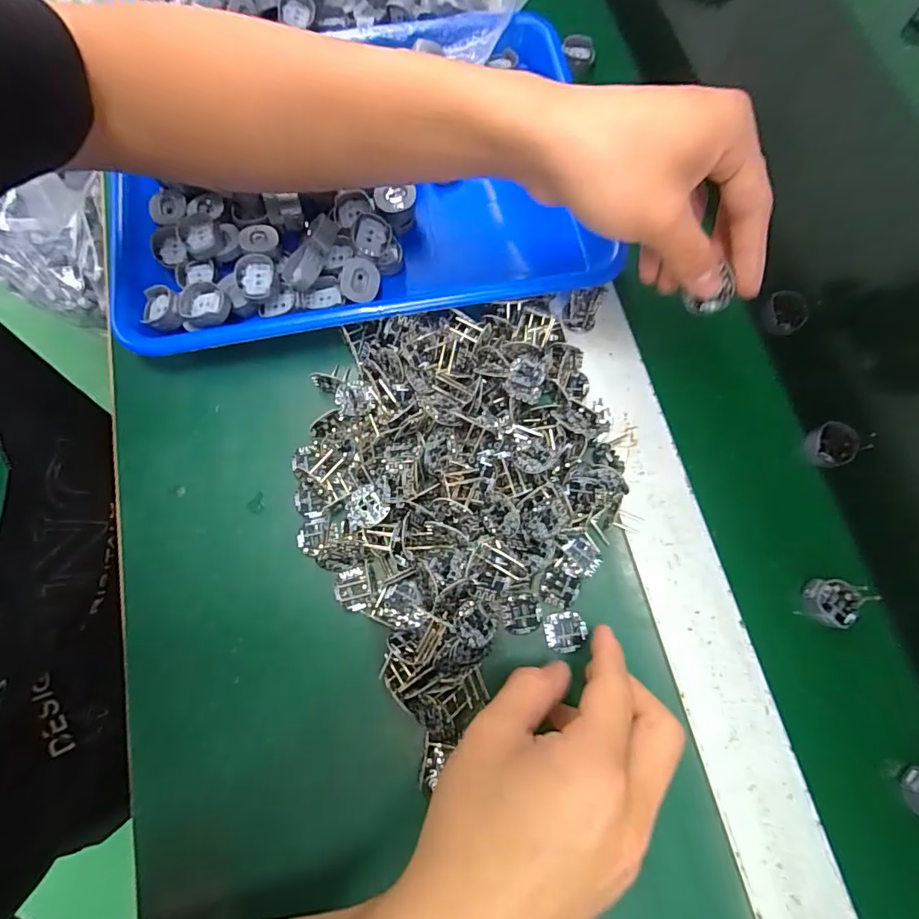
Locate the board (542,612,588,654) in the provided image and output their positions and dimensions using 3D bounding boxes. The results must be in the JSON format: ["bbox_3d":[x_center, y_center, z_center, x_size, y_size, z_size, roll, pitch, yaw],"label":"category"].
[{"bbox_3d":[0.061,0.100,0.279,0.024,0.004,0.021,3,74,0],"label":"board"}]

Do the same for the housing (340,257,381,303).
[{"bbox_3d":[-0.065,-0.118,0.318,0.025,0.007,0.028,5,95,-14],"label":"housing"}]

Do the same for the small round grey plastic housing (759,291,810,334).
[{"bbox_3d":[0.233,-0.104,0.346,0.026,0.015,0.026,0,74,-1],"label":"small round grey plastic housing"}]

